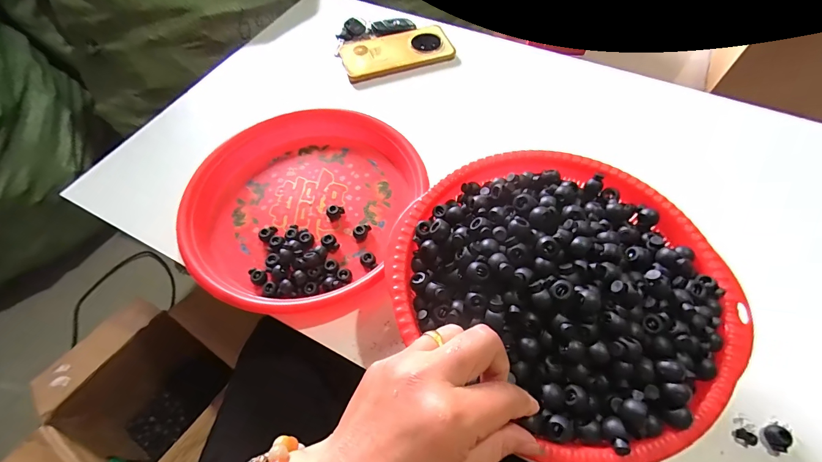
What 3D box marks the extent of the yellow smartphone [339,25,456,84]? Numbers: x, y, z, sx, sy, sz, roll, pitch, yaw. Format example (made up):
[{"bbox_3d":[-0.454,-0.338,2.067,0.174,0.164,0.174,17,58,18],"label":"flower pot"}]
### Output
[{"bbox_3d":[-0.021,-0.265,0.539,0.158,0.013,0.086,-11,60,-5],"label":"yellow smartphone"}]

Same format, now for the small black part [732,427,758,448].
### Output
[{"bbox_3d":[0.260,0.161,0.284,0.014,0.009,0.011,32,65,18],"label":"small black part"}]

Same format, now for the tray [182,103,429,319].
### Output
[{"bbox_3d":[-0.115,-0.037,0.397,0.235,0.031,0.255,20,62,12],"label":"tray"}]

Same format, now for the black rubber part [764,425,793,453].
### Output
[{"bbox_3d":[0.282,0.159,0.281,0.014,0.012,0.018,5,59,4],"label":"black rubber part"}]

